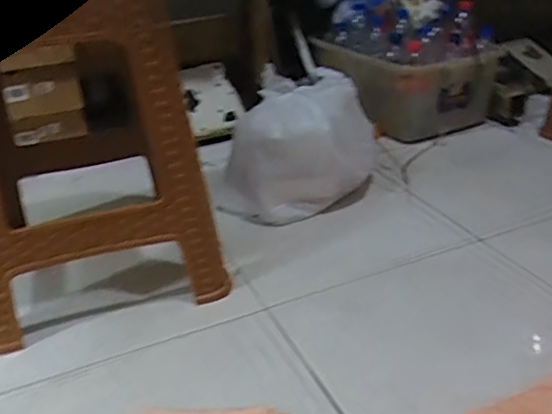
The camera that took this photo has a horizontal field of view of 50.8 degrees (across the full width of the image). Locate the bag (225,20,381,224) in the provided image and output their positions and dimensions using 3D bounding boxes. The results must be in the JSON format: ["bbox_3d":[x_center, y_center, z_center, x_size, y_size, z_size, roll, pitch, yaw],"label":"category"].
[{"bbox_3d":[0.053,-0.123,1.099,0.237,0.236,0.245,9,31,21],"label":"bag"}]

